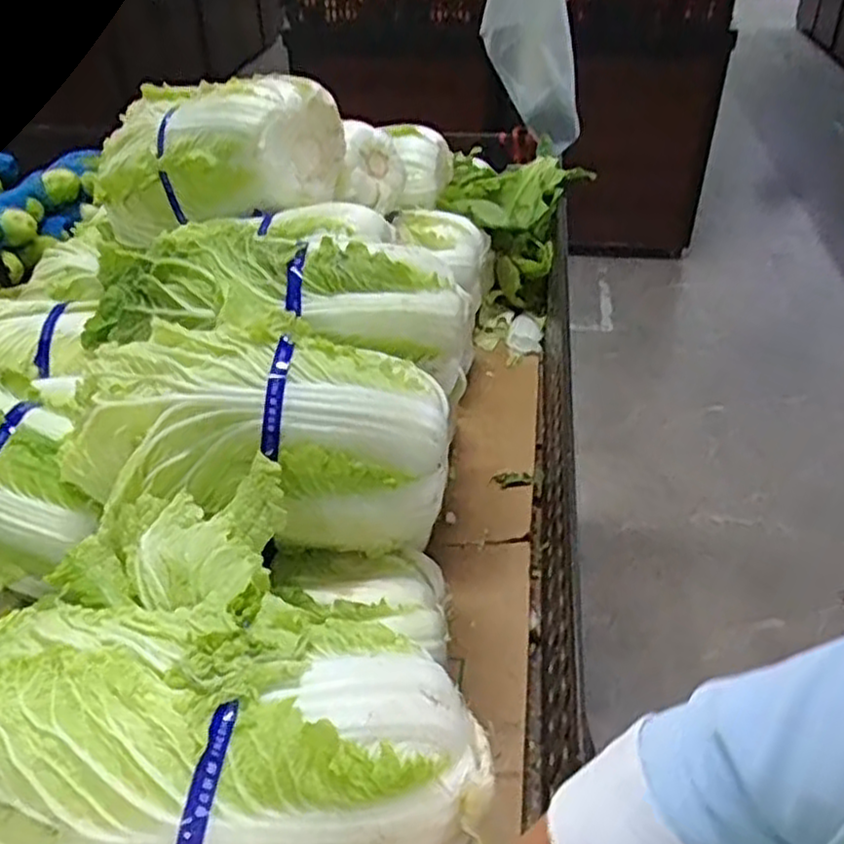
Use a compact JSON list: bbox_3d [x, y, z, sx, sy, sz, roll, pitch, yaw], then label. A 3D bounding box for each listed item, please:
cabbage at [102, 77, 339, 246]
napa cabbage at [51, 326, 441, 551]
[{"bbox_3d":[-0.254,-0.319,0.916,0.287,0.153,0.142,6,38,10],"label":"cabbage"},{"bbox_3d":[-0.123,0.005,0.569,0.280,0.126,0.153,1,38,3],"label":"napa cabbage"}]

